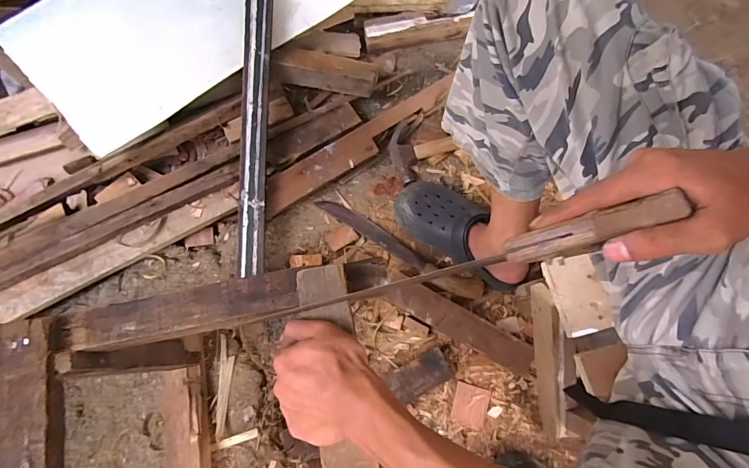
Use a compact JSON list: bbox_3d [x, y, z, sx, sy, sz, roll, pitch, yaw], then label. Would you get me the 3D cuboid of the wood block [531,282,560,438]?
[{"bbox_3d":[0.266,0.210,0.628,0.019,0.053,0.302,-15,114,-5],"label":"wood block"}]

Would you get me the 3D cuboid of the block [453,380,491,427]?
[{"bbox_3d":[0.171,0.304,0.722,0.058,0.005,0.067,15,76,3],"label":"block"}]

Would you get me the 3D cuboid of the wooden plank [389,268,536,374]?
[{"bbox_3d":[0.147,0.158,0.733,0.281,0.046,0.058,30,77,7],"label":"wooden plank"}]

